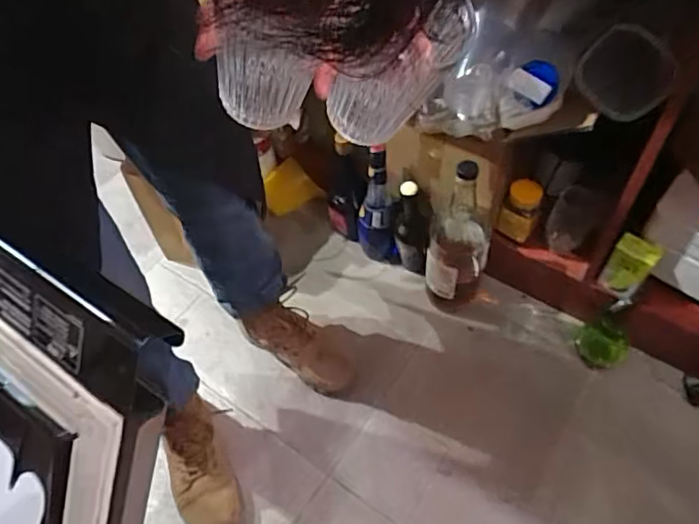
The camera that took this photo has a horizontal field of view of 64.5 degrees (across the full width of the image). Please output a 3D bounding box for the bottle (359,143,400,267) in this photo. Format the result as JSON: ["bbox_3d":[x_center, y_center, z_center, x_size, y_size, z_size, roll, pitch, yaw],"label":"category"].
[{"bbox_3d":[0.054,-0.089,1.057,0.071,0.286,0.081,-13,56,-7],"label":"bottle"}]

